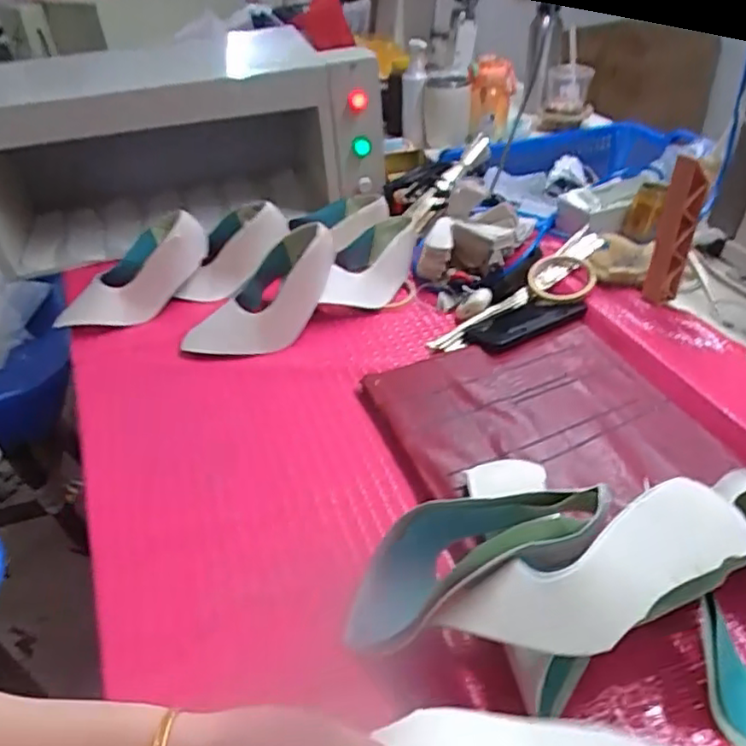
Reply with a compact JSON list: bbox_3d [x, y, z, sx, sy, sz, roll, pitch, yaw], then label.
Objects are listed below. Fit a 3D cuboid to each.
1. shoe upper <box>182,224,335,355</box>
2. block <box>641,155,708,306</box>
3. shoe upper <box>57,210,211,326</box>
[{"bbox_3d":[-0.156,-0.109,0.882,0.209,0.122,0.140,-3,38,0],"label":"shoe upper"},{"bbox_3d":[0.373,-0.166,0.801,0.043,0.196,0.036,16,42,24],"label":"block"},{"bbox_3d":[-0.354,-0.140,0.971,0.249,0.086,0.094,-37,42,4],"label":"shoe upper"}]

